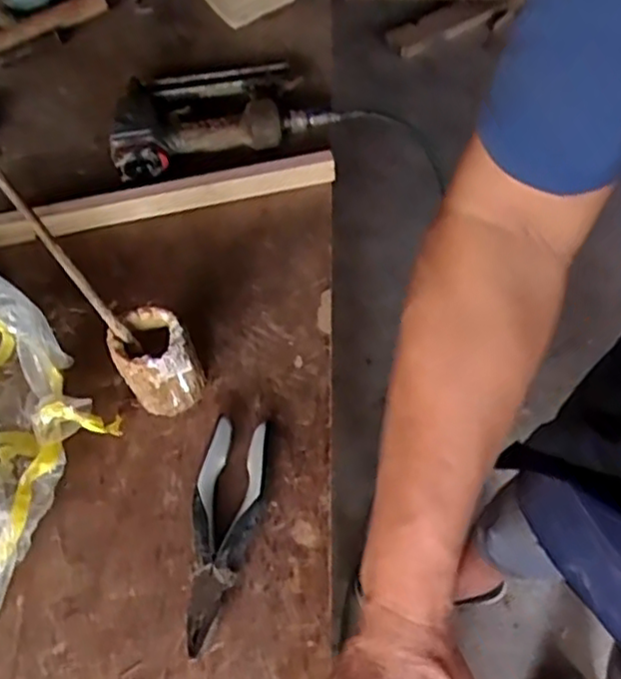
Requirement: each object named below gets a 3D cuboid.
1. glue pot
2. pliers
[{"bbox_3d":[-0.136,0.021,0.624,0.068,0.094,0.059,-22,58,-11],"label":"glue pot"},{"bbox_3d":[-0.073,0.154,0.568,0.054,0.025,0.189,7,58,6],"label":"pliers"}]

